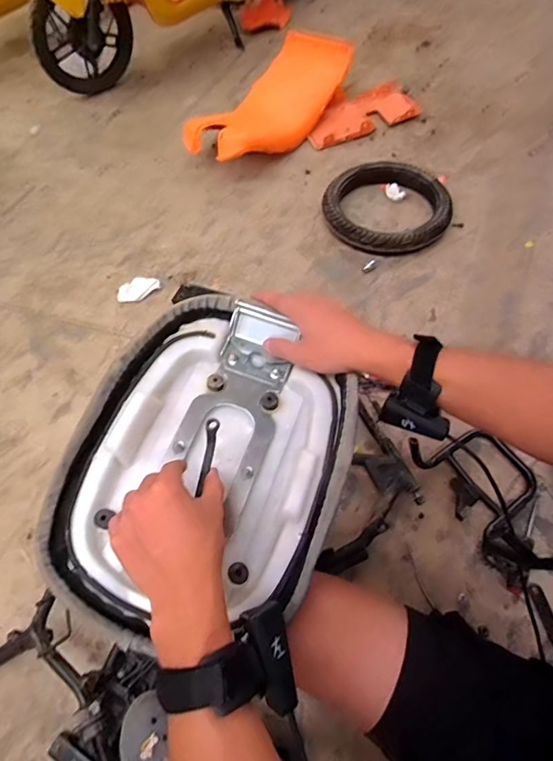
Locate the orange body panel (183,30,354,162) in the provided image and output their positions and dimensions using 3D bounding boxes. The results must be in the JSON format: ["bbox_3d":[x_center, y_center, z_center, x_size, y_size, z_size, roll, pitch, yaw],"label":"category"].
[{"bbox_3d":[-0.020,-0.935,1.472,0.279,0.204,0.610,30,65,18],"label":"orange body panel"}]

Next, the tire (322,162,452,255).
[{"bbox_3d":[0.328,-0.502,1.269,0.354,0.077,0.323,-1,60,1],"label":"tire"}]

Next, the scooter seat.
[{"bbox_3d":[-0.069,0.079,0.454,0.264,0.067,0.340,20,62,13],"label":"scooter seat"}]

